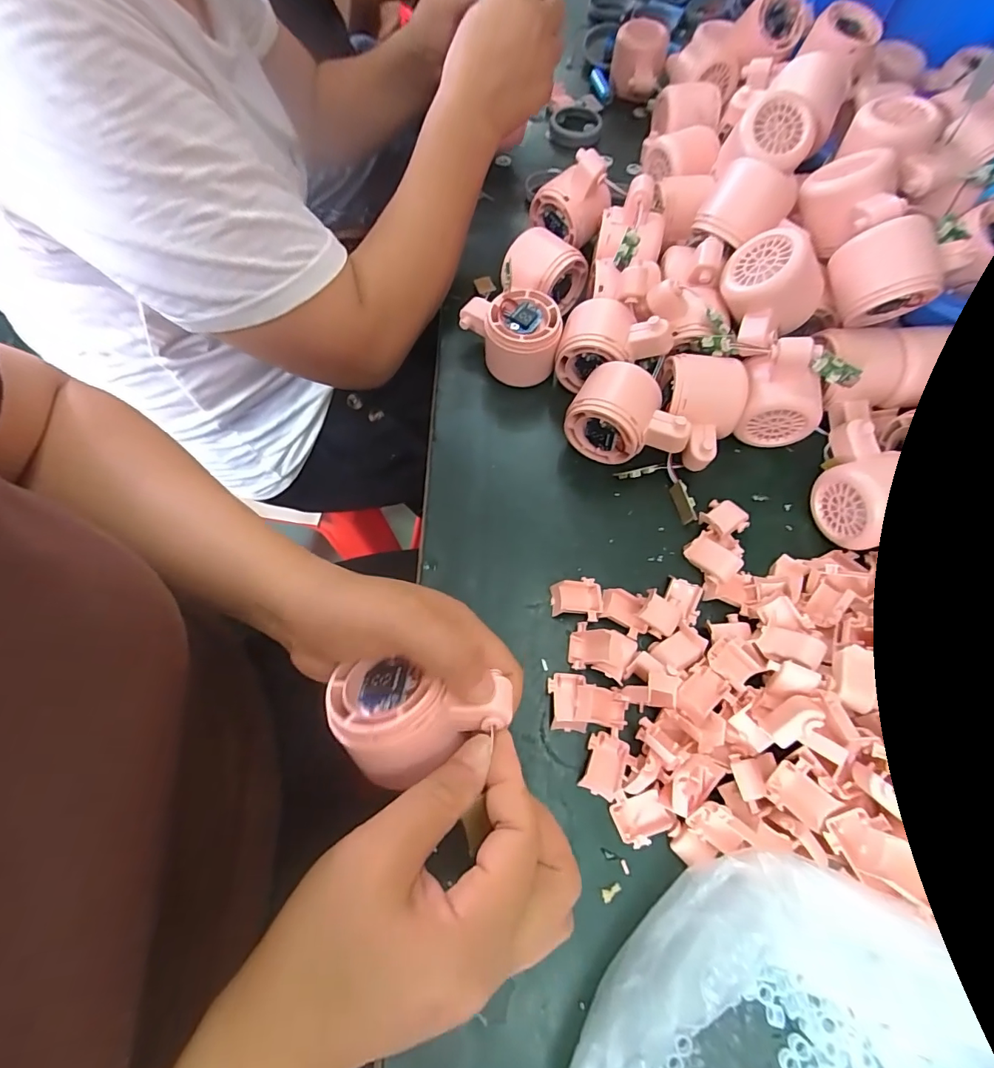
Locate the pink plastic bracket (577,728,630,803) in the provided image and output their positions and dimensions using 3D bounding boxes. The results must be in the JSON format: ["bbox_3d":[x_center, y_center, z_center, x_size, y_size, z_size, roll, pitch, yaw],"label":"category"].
[{"bbox_3d":[0.063,0.133,0.283,0.022,0.010,0.037,21,69,9],"label":"pink plastic bracket"}]

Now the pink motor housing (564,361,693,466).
[{"bbox_3d":[0.096,-0.082,0.354,0.083,0.053,0.054,25,70,10],"label":"pink motor housing"}]

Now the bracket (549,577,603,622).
[{"bbox_3d":[0.053,0.043,0.323,0.034,0.008,0.027,1,67,1],"label":"bracket"}]

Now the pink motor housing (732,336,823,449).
[{"bbox_3d":[0.204,-0.102,0.343,0.052,0.073,0.047,7,68,3],"label":"pink motor housing"}]

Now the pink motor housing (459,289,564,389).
[{"bbox_3d":[0.009,-0.155,0.390,0.082,0.054,0.060,13,68,6],"label":"pink motor housing"}]

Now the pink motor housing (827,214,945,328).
[{"bbox_3d":[0.268,-0.177,0.335,0.056,0.054,0.049,-5,67,-2],"label":"pink motor housing"}]

